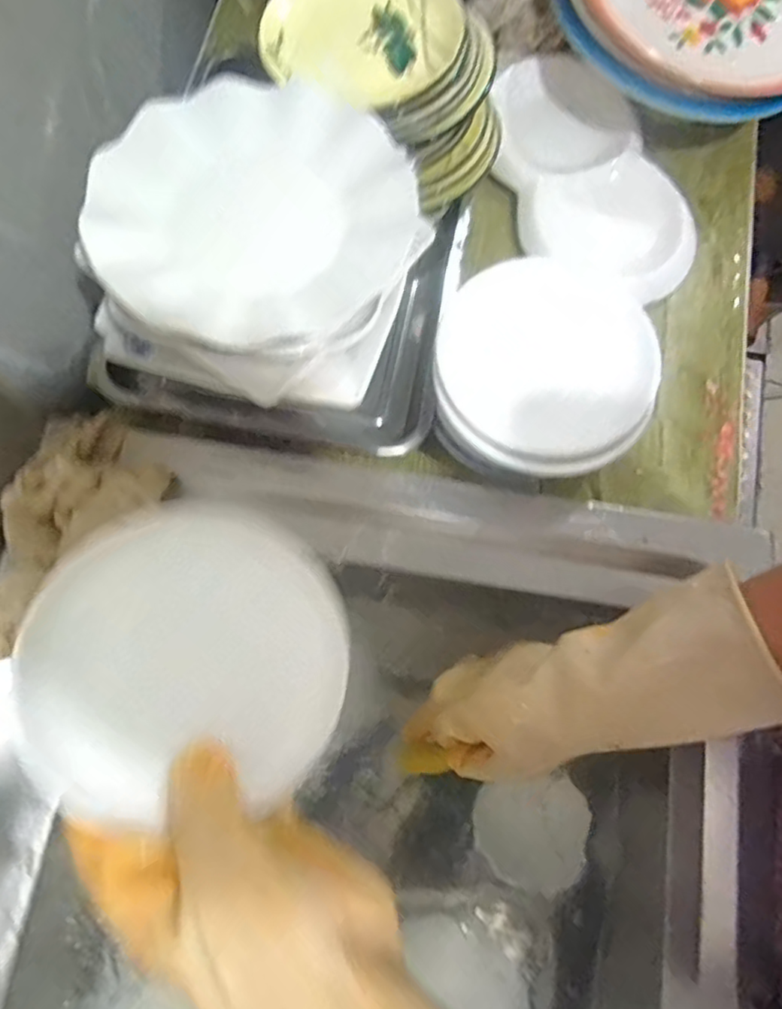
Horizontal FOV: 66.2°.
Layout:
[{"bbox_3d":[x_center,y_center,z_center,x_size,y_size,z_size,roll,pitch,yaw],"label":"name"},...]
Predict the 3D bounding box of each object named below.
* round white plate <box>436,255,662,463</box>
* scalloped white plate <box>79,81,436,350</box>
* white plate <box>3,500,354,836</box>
[{"bbox_3d":[0.117,-0.115,0.449,0.156,0.027,0.170,0,76,-2],"label":"round white plate"},{"bbox_3d":[-0.094,-0.203,0.416,0.210,0.034,0.213,0,76,-2],"label":"scalloped white plate"},{"bbox_3d":[-0.094,0.068,0.288,0.146,0.014,0.139,8,65,-18],"label":"white plate"}]

